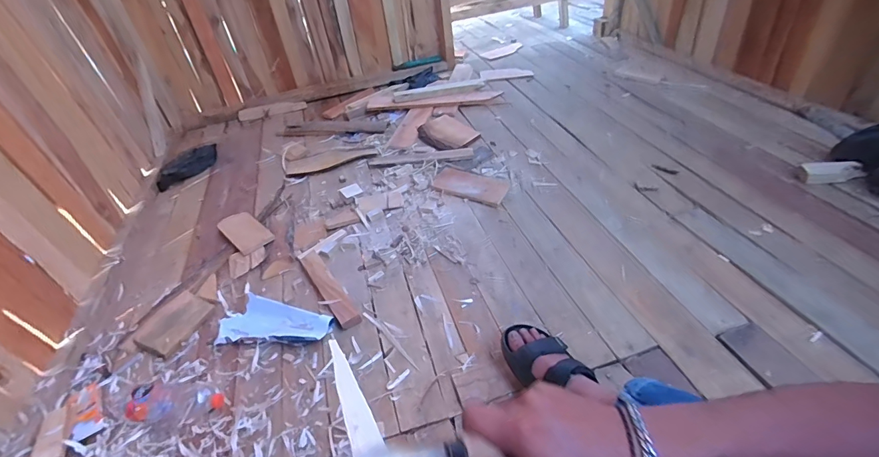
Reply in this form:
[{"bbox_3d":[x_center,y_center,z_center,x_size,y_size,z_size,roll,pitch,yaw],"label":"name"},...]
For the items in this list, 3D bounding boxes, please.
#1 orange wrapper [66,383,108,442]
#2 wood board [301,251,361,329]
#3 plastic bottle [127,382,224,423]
[{"bbox_3d":[-0.692,0.358,0.829,0.049,0.020,0.122,-33,48,-26],"label":"orange wrapper"},{"bbox_3d":[-0.268,0.142,1.028,0.049,0.034,0.269,-28,46,-22],"label":"wood board"},{"bbox_3d":[-0.502,0.321,0.809,0.167,0.063,0.076,-5,42,2],"label":"plastic bottle"}]

